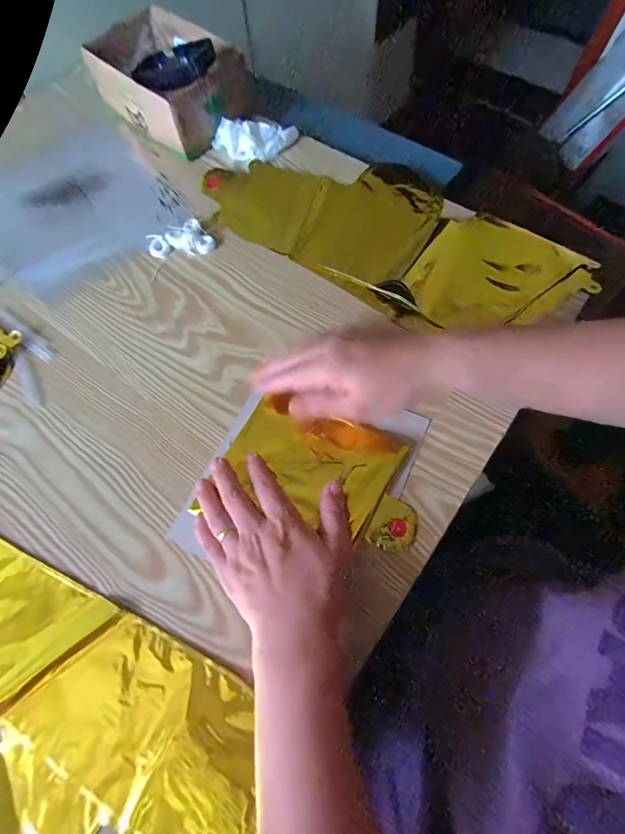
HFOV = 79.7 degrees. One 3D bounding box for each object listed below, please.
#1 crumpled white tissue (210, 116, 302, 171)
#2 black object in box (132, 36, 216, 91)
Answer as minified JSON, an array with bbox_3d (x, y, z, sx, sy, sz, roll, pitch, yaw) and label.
[{"bbox_3d":[-0.076,-0.360,0.486,0.107,0.027,0.054,0,68,3],"label":"crumpled white tissue"},{"bbox_3d":[-0.168,-0.429,0.459,0.127,0.026,0.034,11,68,24],"label":"black object in box"}]

